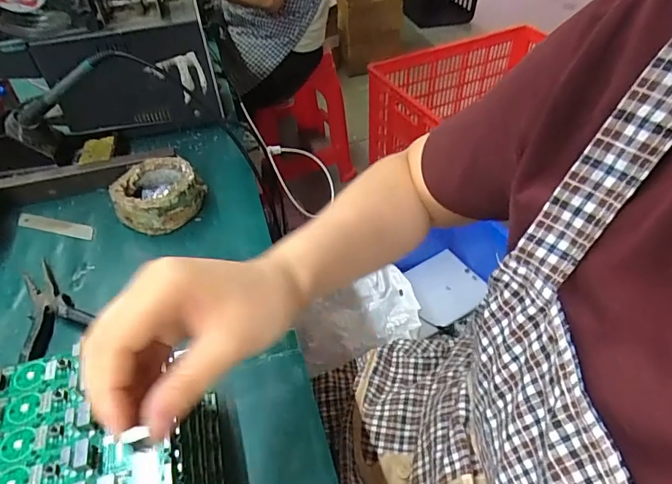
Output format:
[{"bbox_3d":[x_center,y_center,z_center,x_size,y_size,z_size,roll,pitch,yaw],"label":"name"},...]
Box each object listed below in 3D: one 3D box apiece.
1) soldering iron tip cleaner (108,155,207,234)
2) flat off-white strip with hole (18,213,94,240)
[{"bbox_3d":[-0.193,-0.052,0.489,0.081,0.038,0.083,-1,45,1],"label":"soldering iron tip cleaner"},{"bbox_3d":[-0.300,-0.017,0.488,0.097,0.004,0.017,10,57,11],"label":"flat off-white strip with hole"}]

